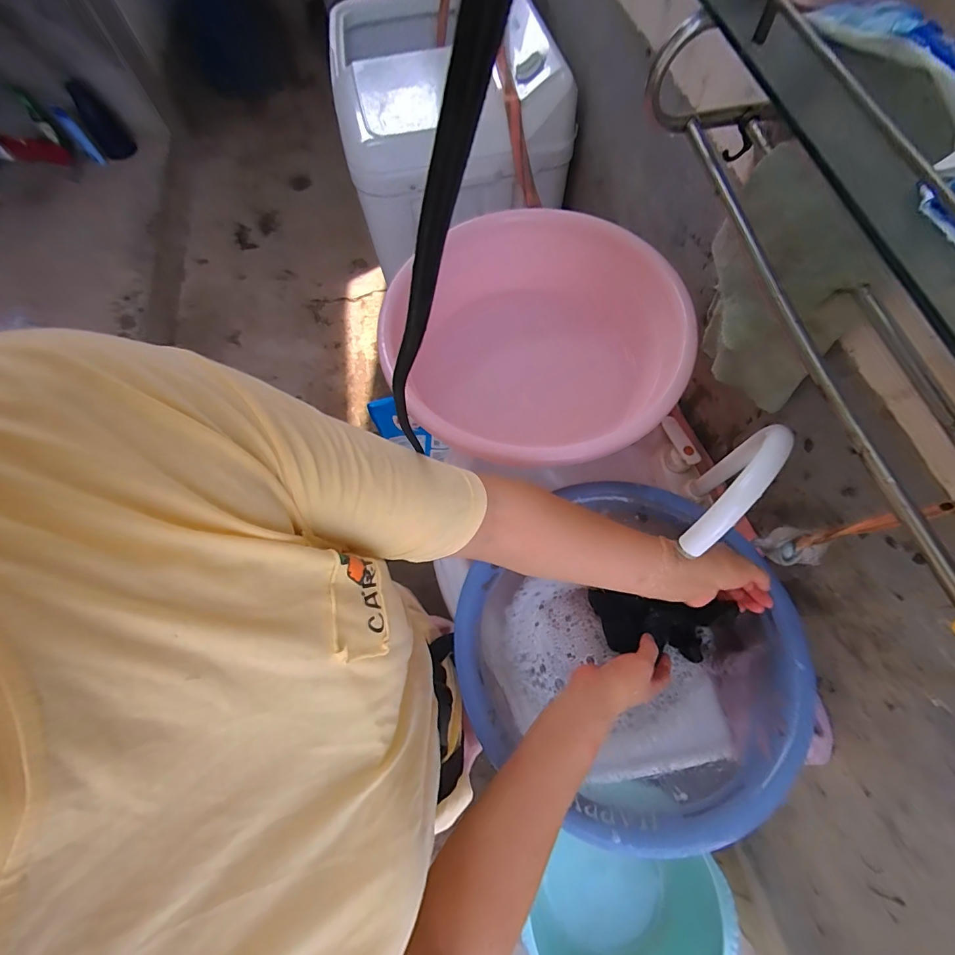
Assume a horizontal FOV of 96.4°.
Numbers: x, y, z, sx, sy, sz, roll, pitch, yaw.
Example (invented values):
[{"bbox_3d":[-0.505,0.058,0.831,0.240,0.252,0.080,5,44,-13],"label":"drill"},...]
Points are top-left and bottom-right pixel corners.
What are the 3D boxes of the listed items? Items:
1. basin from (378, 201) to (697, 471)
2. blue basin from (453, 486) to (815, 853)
[{"bbox_3d":[0.090,-0.183,0.642,0.389,0.183,0.402,-1,67,2],"label":"basin"},{"bbox_3d":[0.158,0.206,0.497,0.329,0.135,0.325,-1,67,2],"label":"blue basin"}]

